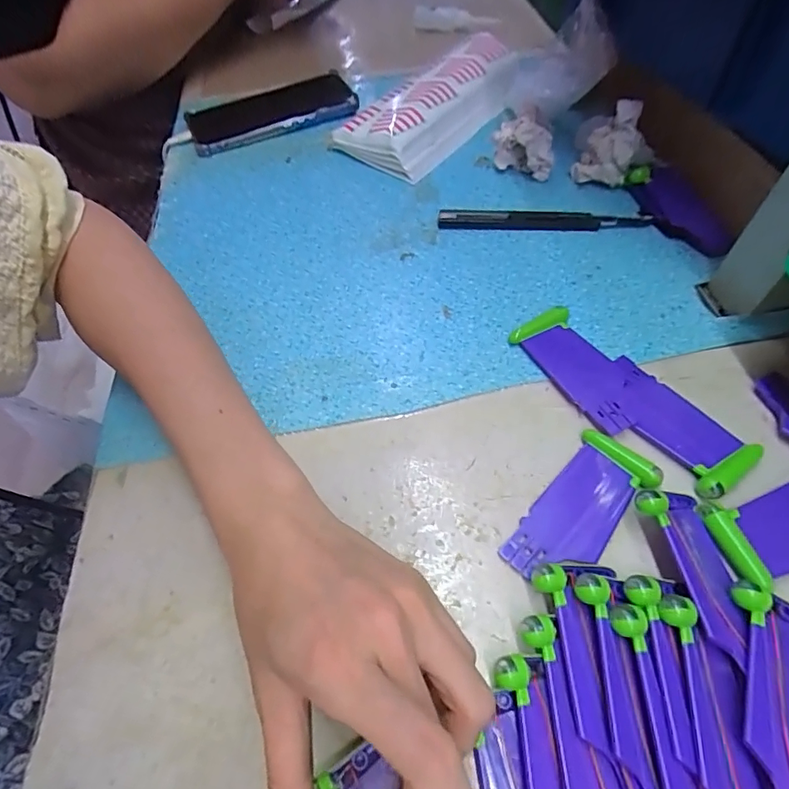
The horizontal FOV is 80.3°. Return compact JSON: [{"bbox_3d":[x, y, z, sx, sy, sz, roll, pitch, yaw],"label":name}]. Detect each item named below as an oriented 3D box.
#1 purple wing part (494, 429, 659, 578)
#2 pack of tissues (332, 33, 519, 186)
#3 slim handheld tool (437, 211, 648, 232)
[{"bbox_3d":[0.096,0.060,0.241,0.041,0.008,0.089,34,65,24],"label":"purple wing part"},{"bbox_3d":[0.043,-0.290,0.461,0.100,0.038,0.214,34,65,24],"label":"pack of tissues"},{"bbox_3d":[0.117,-0.137,0.369,0.161,0.009,0.016,3,56,7],"label":"slim handheld tool"}]

